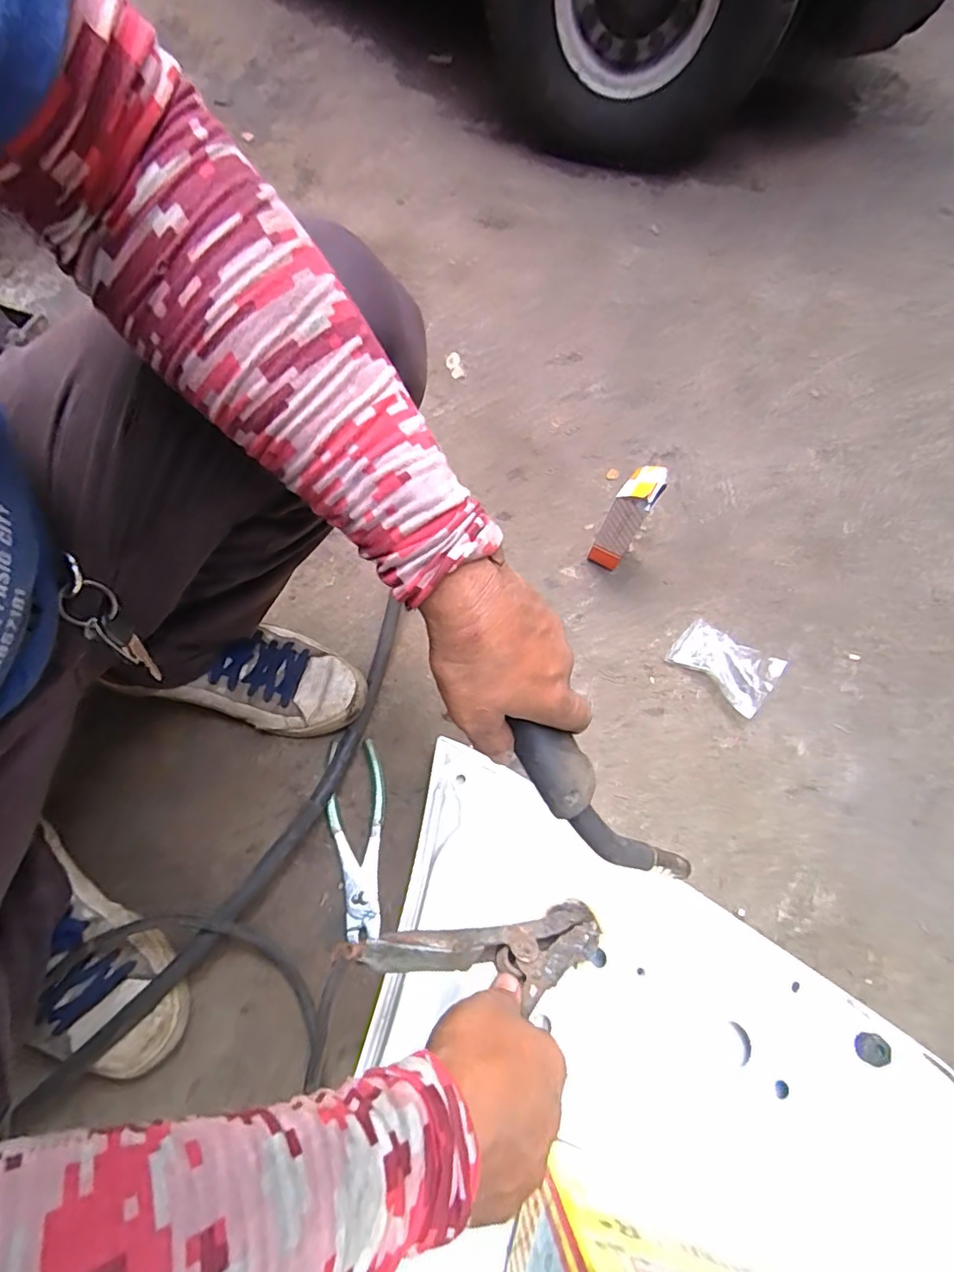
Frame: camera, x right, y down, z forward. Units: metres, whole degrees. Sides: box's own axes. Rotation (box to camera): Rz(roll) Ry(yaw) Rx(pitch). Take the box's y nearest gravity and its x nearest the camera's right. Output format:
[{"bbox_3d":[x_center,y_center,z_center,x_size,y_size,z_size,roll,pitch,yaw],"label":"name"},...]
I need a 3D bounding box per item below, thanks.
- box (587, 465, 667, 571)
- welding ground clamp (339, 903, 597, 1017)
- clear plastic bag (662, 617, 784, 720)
[{"bbox_3d":[0.172,-0.132,0.643,0.044,0.146,0.044,33,67,12],"label":"box"},{"bbox_3d":[0.004,0.215,0.377,0.189,0.034,0.054,10,62,-22],"label":"welding ground clamp"},{"bbox_3d":[0.283,0.031,0.631,0.066,0.050,0.112,-39,73,-19],"label":"clear plastic bag"}]

